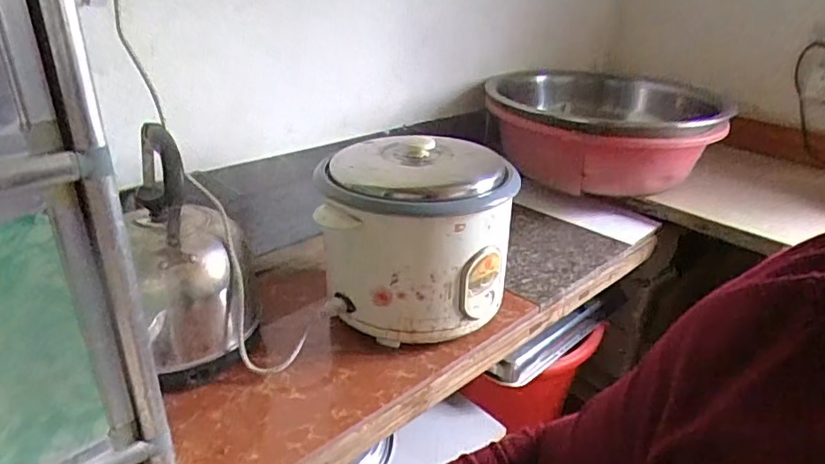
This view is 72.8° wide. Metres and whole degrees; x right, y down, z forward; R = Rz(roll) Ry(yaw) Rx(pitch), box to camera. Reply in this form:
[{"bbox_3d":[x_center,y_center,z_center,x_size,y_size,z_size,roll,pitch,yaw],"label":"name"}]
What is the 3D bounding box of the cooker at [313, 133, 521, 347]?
[{"bbox_3d":[0.007,0.005,0.837,0.268,0.231,0.218,9,27,12],"label":"cooker"}]

